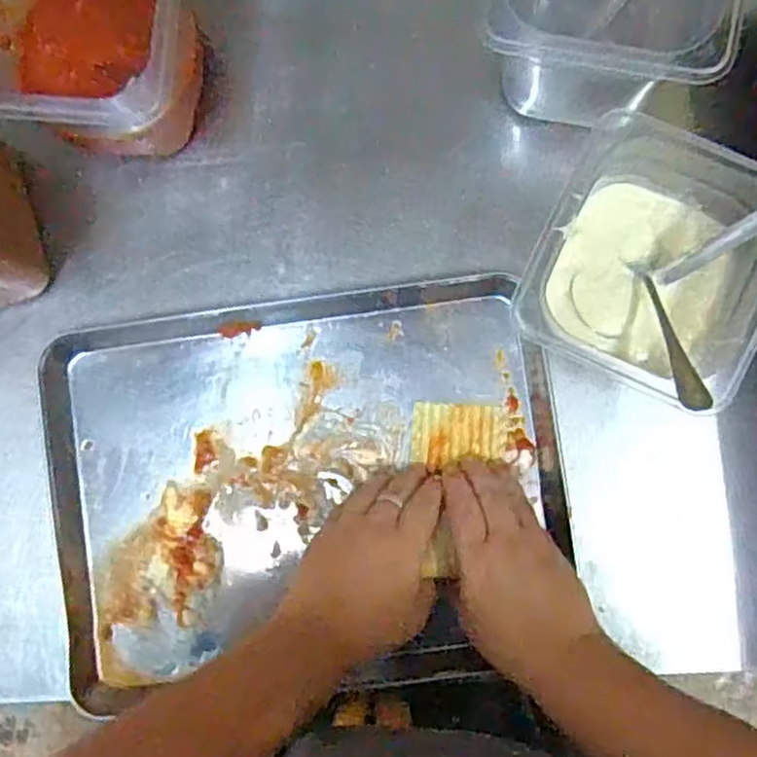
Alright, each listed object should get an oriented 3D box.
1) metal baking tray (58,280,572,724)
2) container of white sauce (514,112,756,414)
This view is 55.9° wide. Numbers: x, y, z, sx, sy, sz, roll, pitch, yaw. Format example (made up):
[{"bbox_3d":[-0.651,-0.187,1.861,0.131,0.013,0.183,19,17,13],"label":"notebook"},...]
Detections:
[{"bbox_3d":[-0.056,0.087,0.566,0.395,0.035,0.307,-8,84,2],"label":"metal baking tray"},{"bbox_3d":[0.201,-0.084,0.537,0.162,0.098,0.182,27,86,5],"label":"container of white sauce"}]

